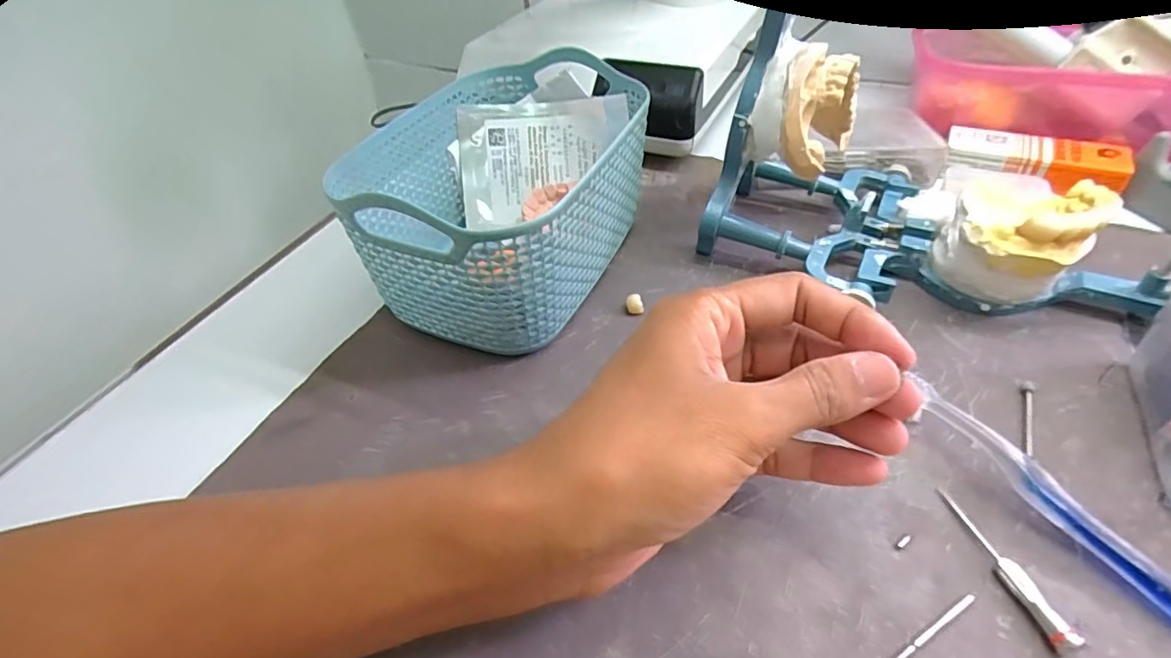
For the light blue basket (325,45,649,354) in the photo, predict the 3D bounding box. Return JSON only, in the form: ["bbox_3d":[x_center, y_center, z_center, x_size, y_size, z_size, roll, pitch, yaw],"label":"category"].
[{"bbox_3d":[-0.039,-0.074,0.309,0.118,0.079,0.168,16,49,19],"label":"light blue basket"}]

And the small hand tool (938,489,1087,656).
[{"bbox_3d":[0.146,0.082,0.199,0.007,0.010,0.058,-11,45,-7],"label":"small hand tool"}]

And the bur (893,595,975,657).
[{"bbox_3d":[0.113,0.100,0.185,0.044,0.004,0.004,-25,50,-17],"label":"bur"}]

